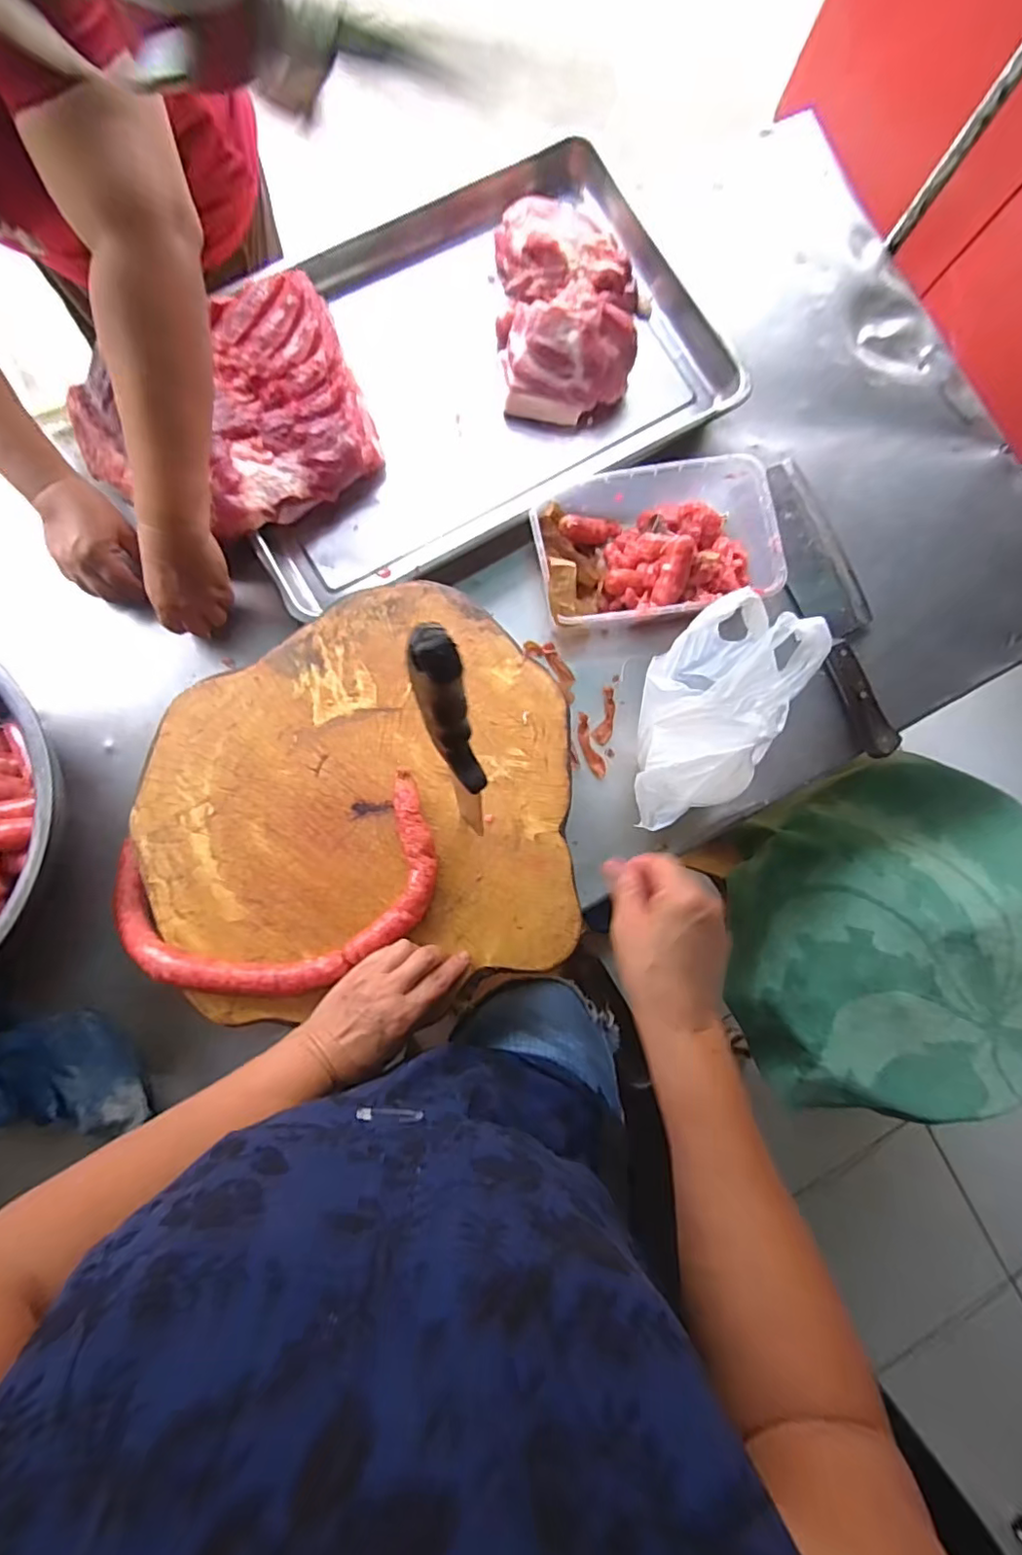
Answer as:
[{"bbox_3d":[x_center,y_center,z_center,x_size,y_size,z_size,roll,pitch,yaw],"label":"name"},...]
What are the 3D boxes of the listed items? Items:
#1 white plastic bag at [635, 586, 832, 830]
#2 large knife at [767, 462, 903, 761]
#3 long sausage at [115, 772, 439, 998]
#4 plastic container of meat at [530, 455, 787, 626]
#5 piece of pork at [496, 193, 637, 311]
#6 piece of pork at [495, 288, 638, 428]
[{"bbox_3d":[0.179,-0.048,0.524,0.099,0.165,0.180,-1,85,-5],"label":"white plastic bag"},{"bbox_3d":[0.378,-0.203,0.688,0.075,0.032,0.358,-19,87,-7],"label":"large knife"},{"bbox_3d":[-0.210,0.112,0.540,0.293,0.067,0.162,-16,86,-7],"label":"long sausage"},{"bbox_3d":[0.154,-0.247,0.650,0.255,0.075,0.159,-12,86,-6],"label":"plastic container of meat"},{"bbox_3d":[0.066,-0.600,0.693,0.176,0.066,0.125,11,84,-4],"label":"piece of pork"},{"bbox_3d":[0.061,-0.477,0.673,0.156,0.082,0.120,8,84,-4],"label":"piece of pork"}]

